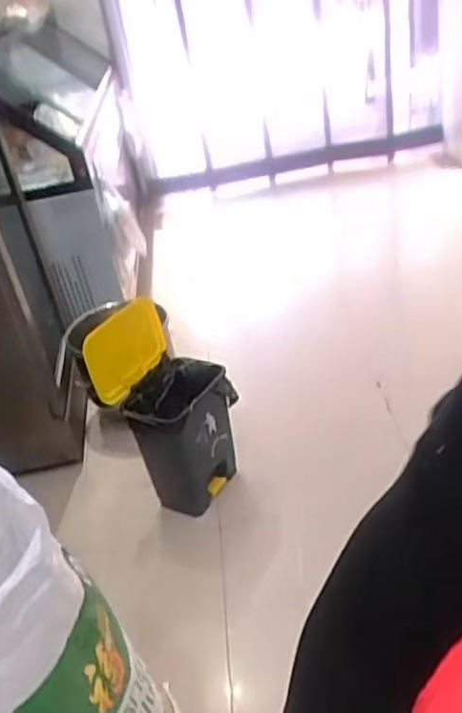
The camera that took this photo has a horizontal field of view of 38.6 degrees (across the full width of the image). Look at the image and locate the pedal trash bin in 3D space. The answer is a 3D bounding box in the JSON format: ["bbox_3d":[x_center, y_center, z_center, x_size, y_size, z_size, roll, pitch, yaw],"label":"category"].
[{"bbox_3d":[-0.205,0.160,1.866,0.296,0.495,0.364,16,40,36],"label":"pedal trash bin"}]

